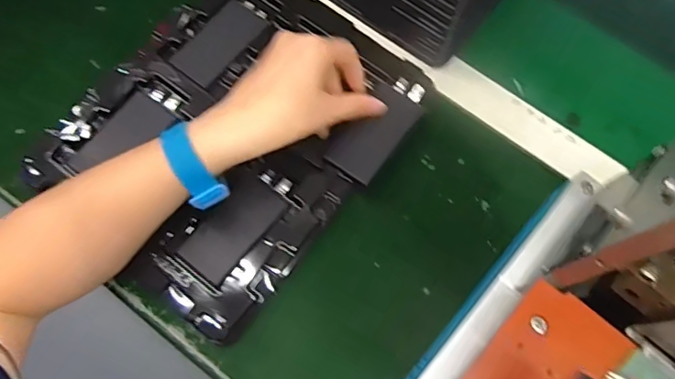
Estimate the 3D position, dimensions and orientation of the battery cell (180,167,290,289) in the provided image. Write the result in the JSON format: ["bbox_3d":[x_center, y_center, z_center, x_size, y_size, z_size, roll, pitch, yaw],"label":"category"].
[{"bbox_3d":[-0.078,0.024,0.412,0.050,0.008,0.095,34,73,9],"label":"battery cell"}]

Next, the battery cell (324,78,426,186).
[{"bbox_3d":[0.033,-0.051,0.432,0.046,0.006,0.093,40,81,10],"label":"battery cell"}]

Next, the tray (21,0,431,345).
[{"bbox_3d":[-0.083,-0.050,0.433,0.222,0.023,0.275,38,74,10],"label":"tray"}]

